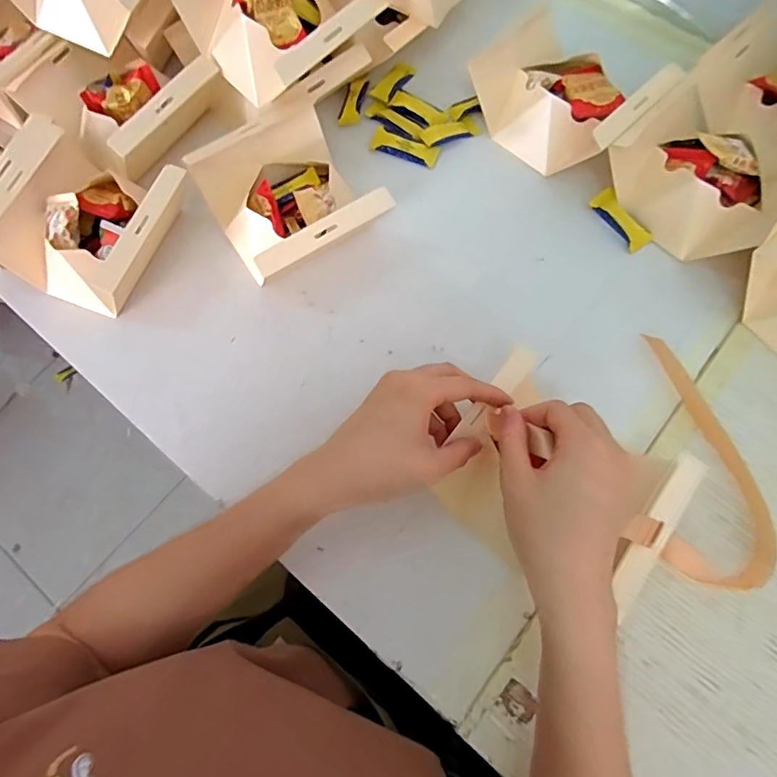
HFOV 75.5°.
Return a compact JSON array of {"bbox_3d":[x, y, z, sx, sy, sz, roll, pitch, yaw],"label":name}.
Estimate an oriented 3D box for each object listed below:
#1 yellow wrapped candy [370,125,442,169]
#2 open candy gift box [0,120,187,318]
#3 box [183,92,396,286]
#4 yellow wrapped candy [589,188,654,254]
[{"bbox_3d":[0.018,-0.246,0.507,0.068,0.011,0.025,23,74,7],"label":"yellow wrapped candy"},{"bbox_3d":[-0.264,-0.147,0.450,0.150,0.076,0.139,20,73,6],"label":"open candy gift box"},{"bbox_3d":[-0.086,-0.165,0.450,0.124,0.070,0.142,-31,75,-9],"label":"box"},{"bbox_3d":[0.220,-0.160,0.474,0.023,0.011,0.064,-32,75,-9],"label":"yellow wrapped candy"}]

